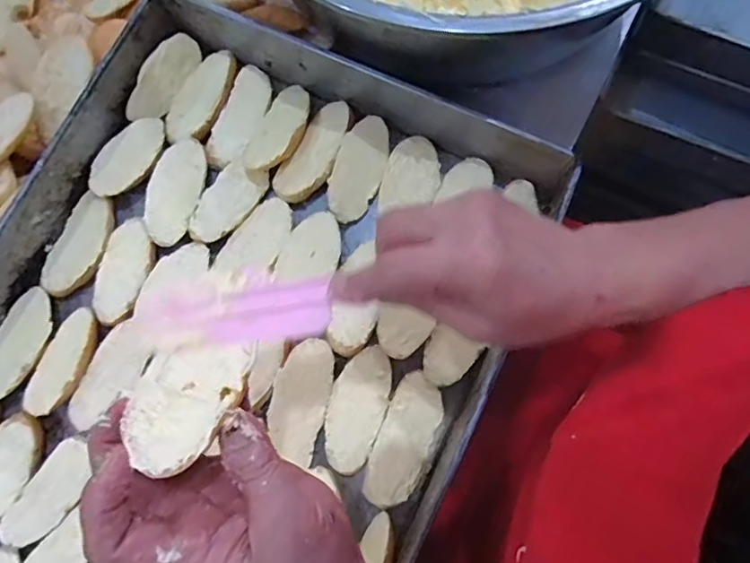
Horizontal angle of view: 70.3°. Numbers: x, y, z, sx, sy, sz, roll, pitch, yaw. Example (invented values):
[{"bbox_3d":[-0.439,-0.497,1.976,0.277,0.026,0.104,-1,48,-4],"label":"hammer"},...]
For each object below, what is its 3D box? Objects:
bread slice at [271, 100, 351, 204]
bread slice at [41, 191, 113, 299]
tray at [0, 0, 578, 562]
[{"bbox_3d":[-0.047,-0.107,0.431,0.038,0.011,0.092,29,80,7],"label":"bread slice"},{"bbox_3d":[-0.237,-0.029,0.428,0.044,0.013,0.083,24,80,6],"label":"bread slice"},{"bbox_3d":[-0.146,0.123,0.383,0.364,0.076,0.620,25,80,6],"label":"tray"}]

